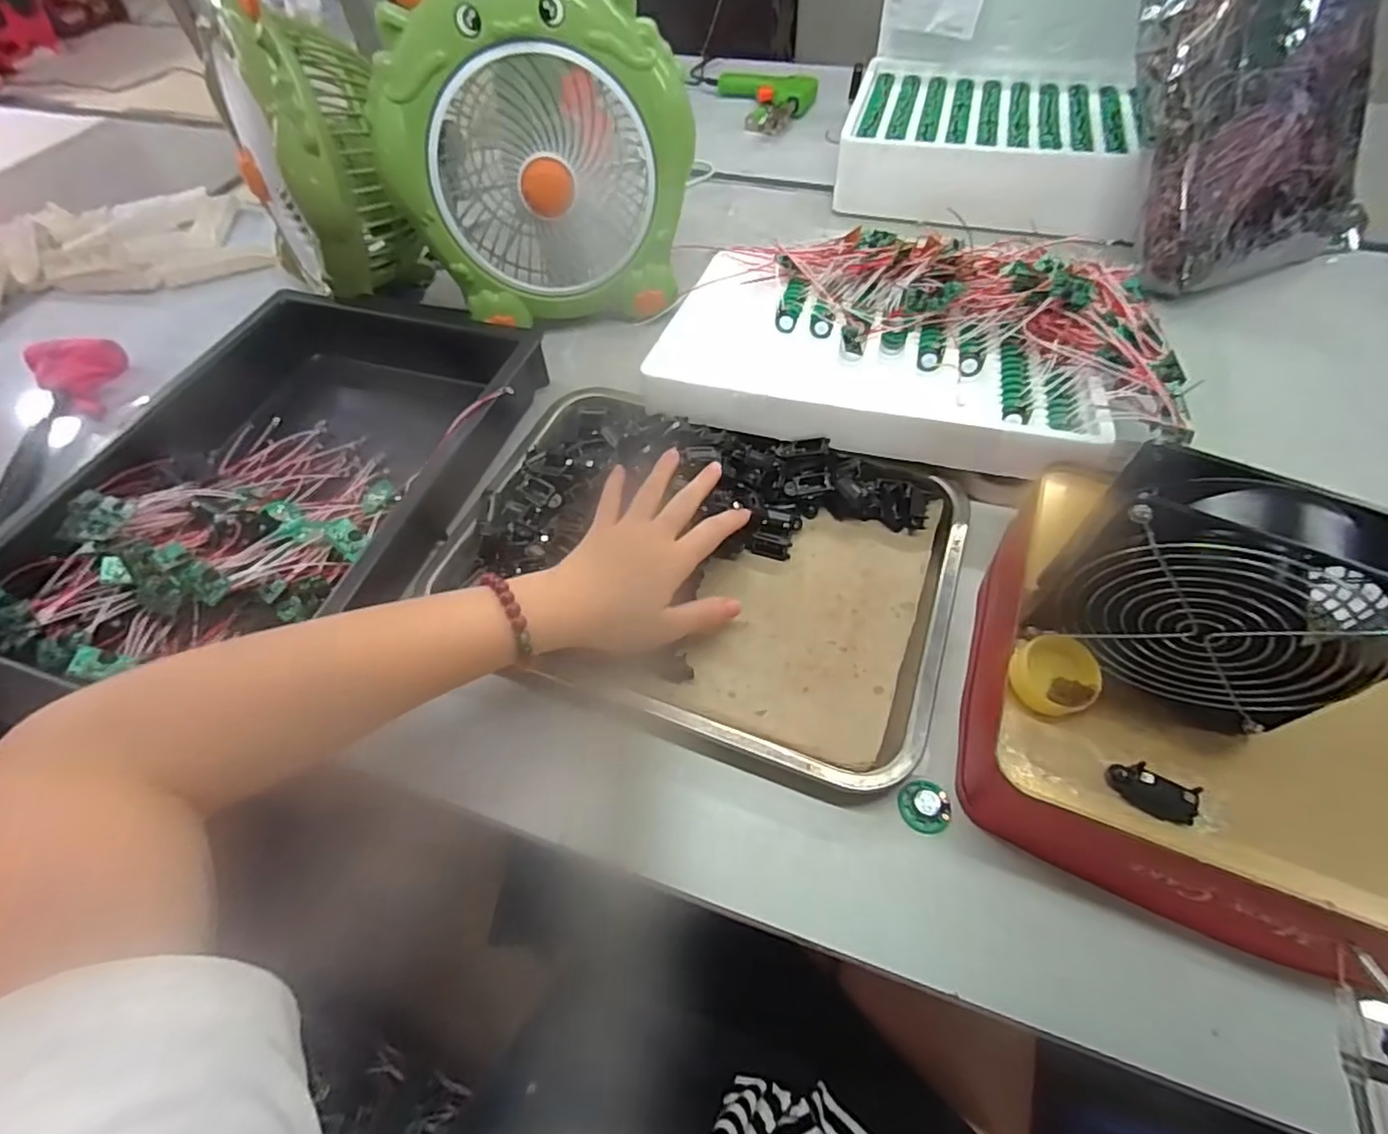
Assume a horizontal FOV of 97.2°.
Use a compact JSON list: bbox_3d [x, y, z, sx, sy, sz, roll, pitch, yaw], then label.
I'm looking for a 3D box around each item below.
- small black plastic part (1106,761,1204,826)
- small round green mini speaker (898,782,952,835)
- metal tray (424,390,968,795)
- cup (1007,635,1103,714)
[{"bbox_3d":[0.216,0.106,0.289,0.035,0.014,0.017,25,61,19],"label":"small black plastic part"},{"bbox_3d":[0.133,0.138,0.352,0.029,0.004,0.027,6,57,7],"label":"small round green mini speaker"},{"bbox_3d":[0.005,-0.014,0.439,0.347,0.044,0.252,17,59,14],"label":"metal tray"},{"bbox_3d":[0.189,0.056,0.319,0.043,0.022,0.037,-18,57,-9],"label":"cup"}]

